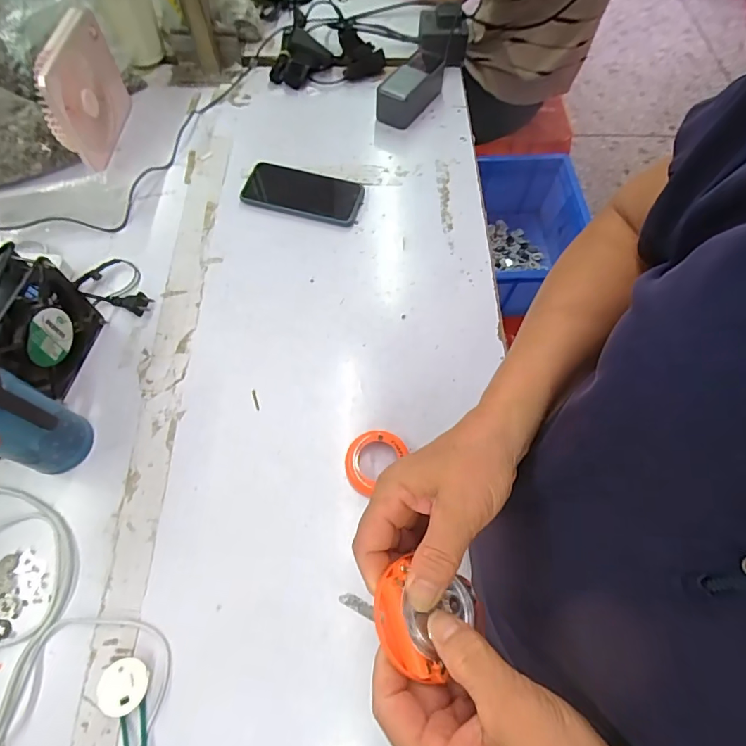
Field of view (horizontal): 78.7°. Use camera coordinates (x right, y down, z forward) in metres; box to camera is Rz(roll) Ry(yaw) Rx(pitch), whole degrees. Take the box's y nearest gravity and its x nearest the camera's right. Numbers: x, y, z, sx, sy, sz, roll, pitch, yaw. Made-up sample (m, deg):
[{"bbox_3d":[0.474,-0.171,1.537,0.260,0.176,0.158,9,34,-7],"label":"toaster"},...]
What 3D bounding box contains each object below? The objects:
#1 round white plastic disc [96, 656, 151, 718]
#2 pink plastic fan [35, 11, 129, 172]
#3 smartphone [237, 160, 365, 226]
[{"bbox_3d":[-0.208,0.262,0.382,0.038,0.021,0.039,-31,69,-15],"label":"round white plastic disc"},{"bbox_3d":[-0.389,-0.380,0.613,0.032,0.136,0.163,2,65,0],"label":"pink plastic fan"},{"bbox_3d":[-0.095,-0.246,0.624,0.162,0.014,0.077,15,66,6],"label":"smartphone"}]

